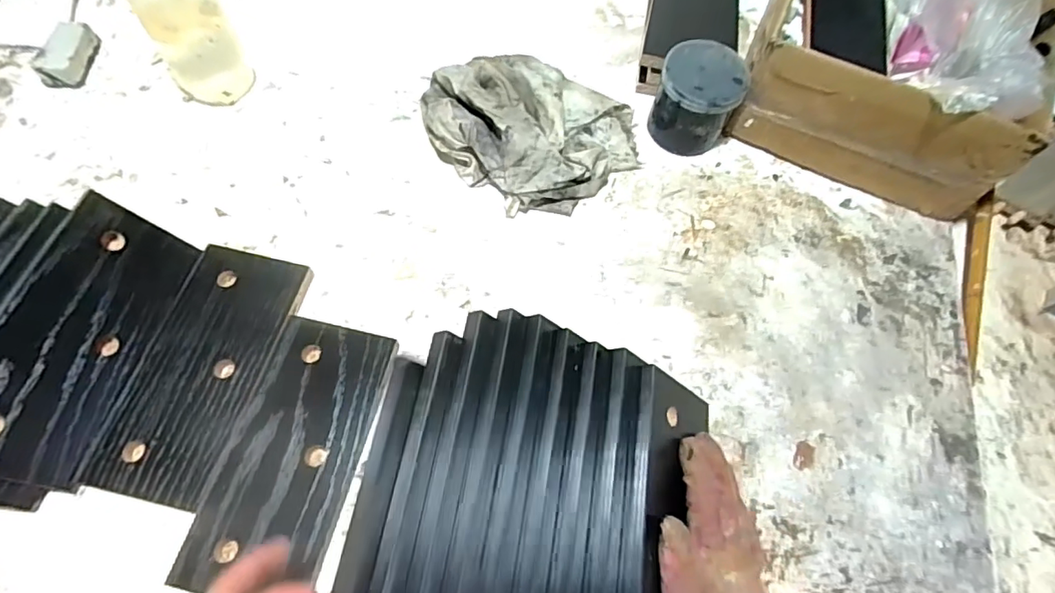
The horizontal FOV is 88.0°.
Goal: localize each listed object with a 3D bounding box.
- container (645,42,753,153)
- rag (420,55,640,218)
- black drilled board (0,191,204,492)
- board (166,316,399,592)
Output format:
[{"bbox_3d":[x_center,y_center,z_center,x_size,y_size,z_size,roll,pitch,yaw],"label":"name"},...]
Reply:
[{"bbox_3d":[0.169,-0.197,0.550,0.076,0.074,0.076,1,65,-3],"label":"container"},{"bbox_3d":[0.007,-0.184,0.543,0.192,0.060,0.194,-38,73,-18],"label":"rag"},{"bbox_3d":[-0.332,0.030,0.405,0.010,0.090,0.200,-6,58,38],"label":"black drilled board"},{"bbox_3d":[-0.174,0.112,0.407,0.098,0.015,0.195,13,65,3],"label":"board"}]

